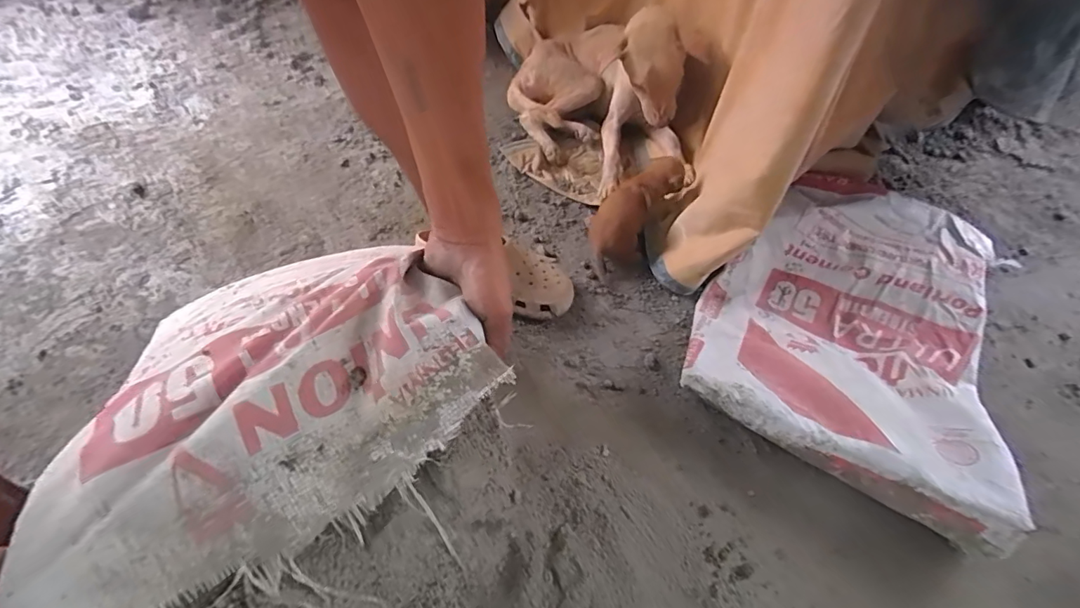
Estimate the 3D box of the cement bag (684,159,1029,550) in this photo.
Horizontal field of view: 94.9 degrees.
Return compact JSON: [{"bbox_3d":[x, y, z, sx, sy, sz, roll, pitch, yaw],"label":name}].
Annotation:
[{"bbox_3d":[0.461,-0.002,0.739,0.363,0.121,0.558,27,56,17],"label":"cement bag"}]

